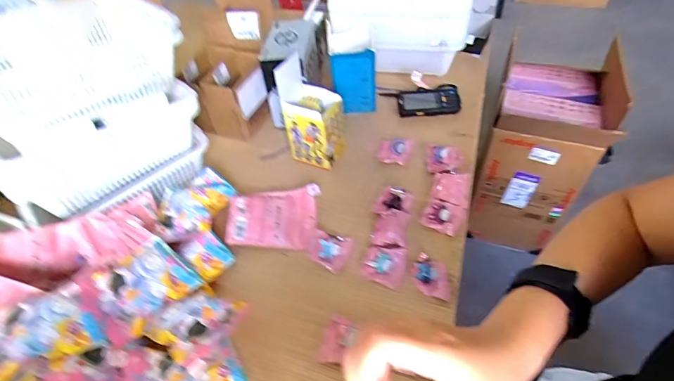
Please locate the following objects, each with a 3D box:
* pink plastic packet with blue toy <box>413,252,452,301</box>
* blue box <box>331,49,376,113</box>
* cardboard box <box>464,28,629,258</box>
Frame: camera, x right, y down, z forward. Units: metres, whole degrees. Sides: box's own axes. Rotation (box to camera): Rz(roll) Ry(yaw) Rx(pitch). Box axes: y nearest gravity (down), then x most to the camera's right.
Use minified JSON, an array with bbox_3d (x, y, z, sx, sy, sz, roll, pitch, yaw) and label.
[{"bbox_3d":[0.161,0.146,0.675,0.057,0.022,0.079,-4,48,2],"label":"pink plastic packet with blue toy"},{"bbox_3d":[0.042,-0.252,0.944,0.099,0.175,0.021,3,49,9],"label":"blue box"},{"bbox_3d":[0.692,-0.131,1.386,0.317,0.577,0.442,15,52,19],"label":"cardboard box"}]

